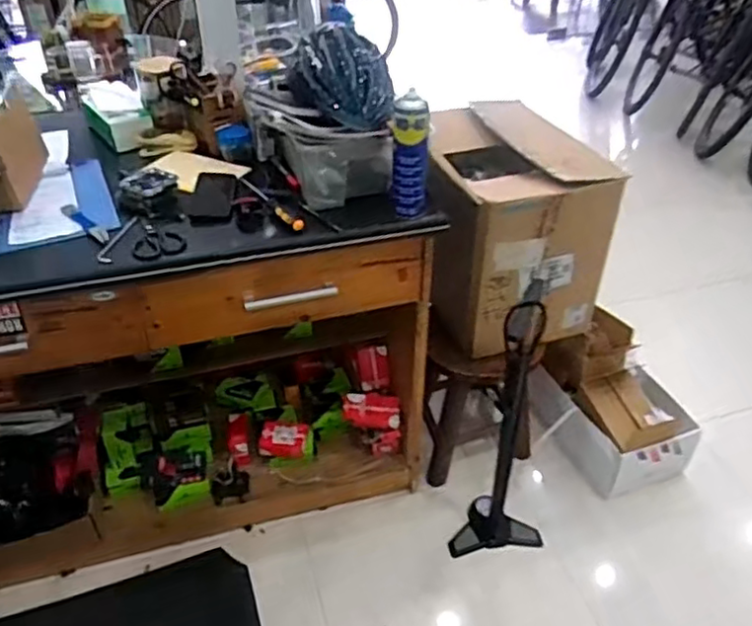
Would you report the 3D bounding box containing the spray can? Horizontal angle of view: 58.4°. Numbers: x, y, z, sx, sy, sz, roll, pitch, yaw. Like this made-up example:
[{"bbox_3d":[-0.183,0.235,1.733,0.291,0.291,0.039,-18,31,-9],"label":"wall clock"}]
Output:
[{"bbox_3d":[0.061,-0.285,1.233,0.066,0.219,0.056,0,37,1],"label":"spray can"}]

